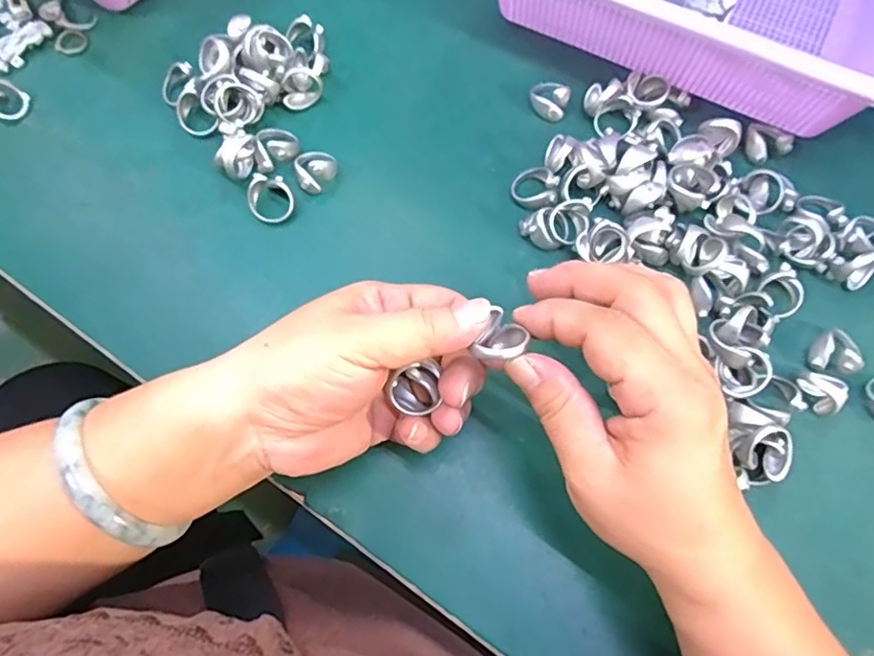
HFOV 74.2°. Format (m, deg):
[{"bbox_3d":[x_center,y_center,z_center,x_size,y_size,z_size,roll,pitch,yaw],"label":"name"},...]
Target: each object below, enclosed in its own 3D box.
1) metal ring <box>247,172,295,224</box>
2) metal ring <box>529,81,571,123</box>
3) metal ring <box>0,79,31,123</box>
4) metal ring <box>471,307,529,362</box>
[{"bbox_3d":[-0.095,-0.074,0.329,0.025,0.017,0.024,0,72,0],"label":"metal ring"},{"bbox_3d":[0.068,-0.140,0.353,0.025,0.019,0.014,36,75,11],"label":"metal ring"},{"bbox_3d":[-0.264,-0.140,0.353,0.026,0.014,0.023,36,75,11],"label":"metal ring"},{"bbox_3d":[0.026,0.006,0.233,0.019,0.016,0.023,36,75,11],"label":"metal ring"}]

